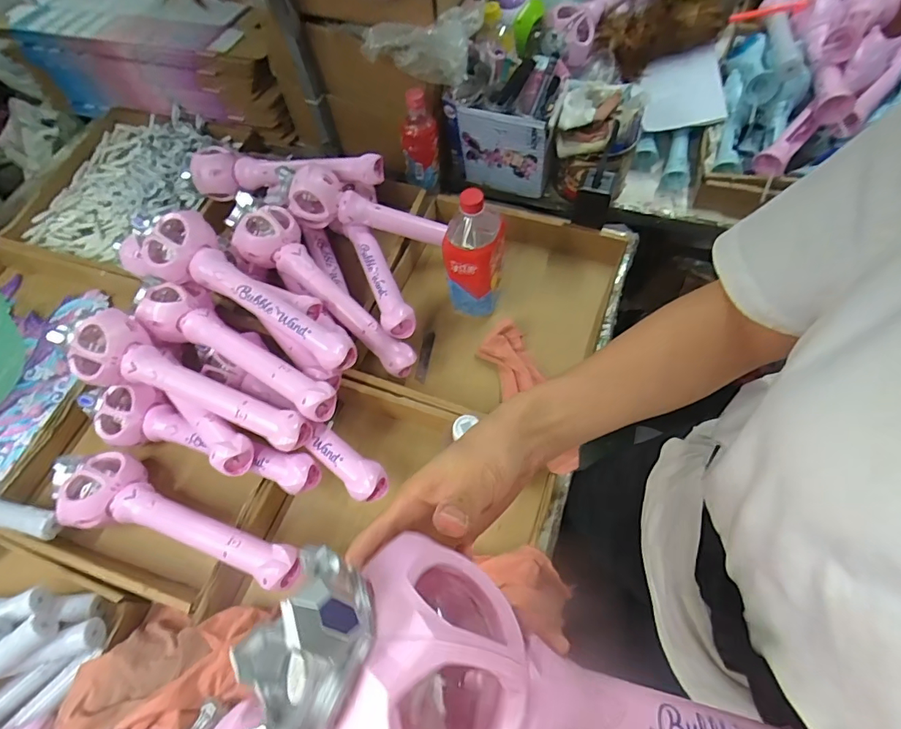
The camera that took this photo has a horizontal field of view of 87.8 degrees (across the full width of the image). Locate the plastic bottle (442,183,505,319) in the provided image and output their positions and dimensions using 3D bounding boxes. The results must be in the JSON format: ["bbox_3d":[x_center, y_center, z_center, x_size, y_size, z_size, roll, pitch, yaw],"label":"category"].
[{"bbox_3d":[0.034,-0.159,0.679,0.080,0.194,0.089,5,63,6],"label":"plastic bottle"}]

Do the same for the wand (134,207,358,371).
[{"bbox_3d":[-0.285,-0.097,0.639,0.354,0.091,0.097,32,69,18],"label":"wand"}]

